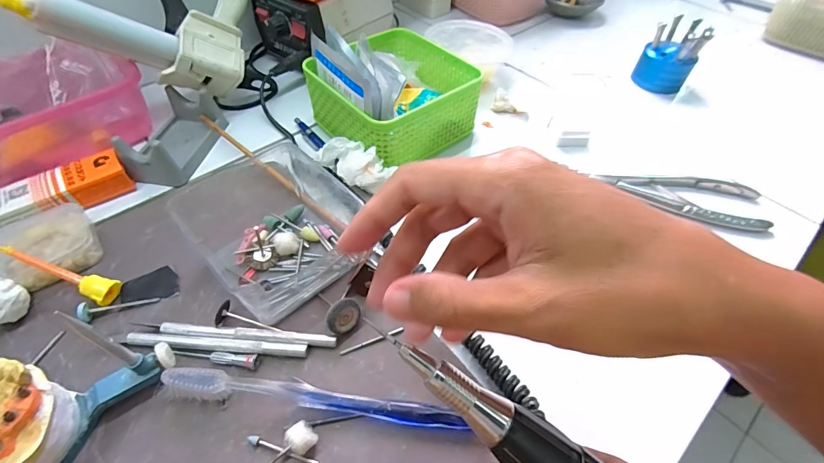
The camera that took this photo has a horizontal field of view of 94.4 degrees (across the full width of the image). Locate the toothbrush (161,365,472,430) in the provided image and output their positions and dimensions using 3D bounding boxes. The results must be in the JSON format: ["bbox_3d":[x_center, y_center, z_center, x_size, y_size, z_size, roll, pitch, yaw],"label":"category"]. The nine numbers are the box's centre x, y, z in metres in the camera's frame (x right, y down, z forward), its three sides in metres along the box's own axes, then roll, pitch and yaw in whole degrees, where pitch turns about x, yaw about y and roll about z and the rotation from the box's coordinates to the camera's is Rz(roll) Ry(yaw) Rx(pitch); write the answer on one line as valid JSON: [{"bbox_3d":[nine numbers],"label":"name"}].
[{"bbox_3d":[-0.056,0.097,0.226,0.174,0.016,0.017,6,52,2],"label":"toothbrush"}]

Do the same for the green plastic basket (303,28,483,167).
[{"bbox_3d":[-0.016,-0.131,0.377,0.131,0.060,0.117,-31,60,-24],"label":"green plastic basket"}]

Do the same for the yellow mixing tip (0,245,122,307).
[{"bbox_3d":[-0.249,0.024,0.257,0.096,0.017,0.017,21,53,-5],"label":"yellow mixing tip"}]

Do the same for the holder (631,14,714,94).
[{"bbox_3d":[0.307,-0.209,0.453,0.059,0.069,0.051,34,58,21],"label":"holder"}]

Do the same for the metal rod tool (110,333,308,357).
[{"bbox_3d":[-0.128,0.073,0.247,0.119,0.007,0.008,4,52,0],"label":"metal rod tool"}]

